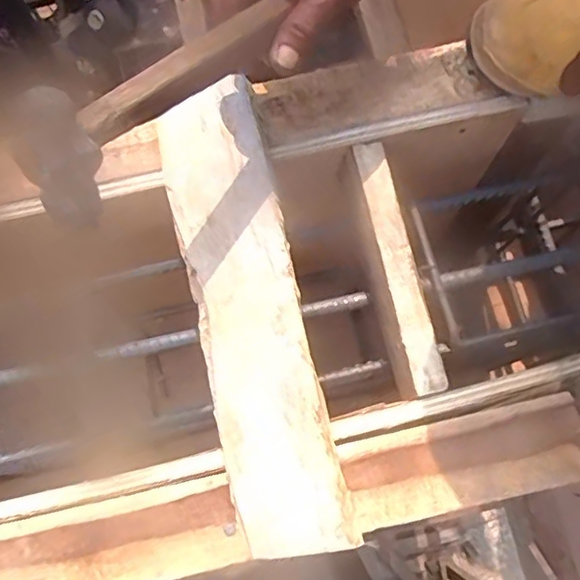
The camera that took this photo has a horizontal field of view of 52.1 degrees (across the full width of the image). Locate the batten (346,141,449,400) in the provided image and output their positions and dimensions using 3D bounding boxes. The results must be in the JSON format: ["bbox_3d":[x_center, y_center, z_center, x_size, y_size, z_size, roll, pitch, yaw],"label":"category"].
[{"bbox_3d":[0.078,-0.017,0.455,0.029,0.039,0.196,-11,76,-2],"label":"batten"}]

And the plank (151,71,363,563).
[{"bbox_3d":[-0.030,0.009,0.415,0.074,0.013,0.329,-14,76,-3],"label":"plank"}]

